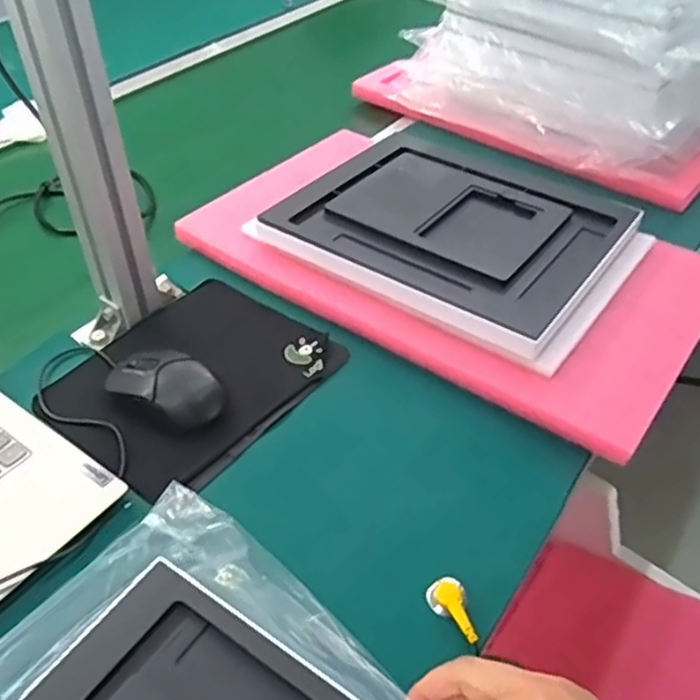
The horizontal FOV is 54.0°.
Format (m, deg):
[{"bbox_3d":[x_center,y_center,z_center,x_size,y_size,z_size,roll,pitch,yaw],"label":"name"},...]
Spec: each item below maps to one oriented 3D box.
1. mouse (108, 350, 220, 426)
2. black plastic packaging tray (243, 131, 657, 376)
[{"bbox_3d":[-0.149,0.028,0.556,0.098,0.035,0.051,16,46,15],"label":"mouse"},{"bbox_3d":[0.112,-0.123,0.690,0.318,0.033,0.267,28,50,26],"label":"black plastic packaging tray"}]

